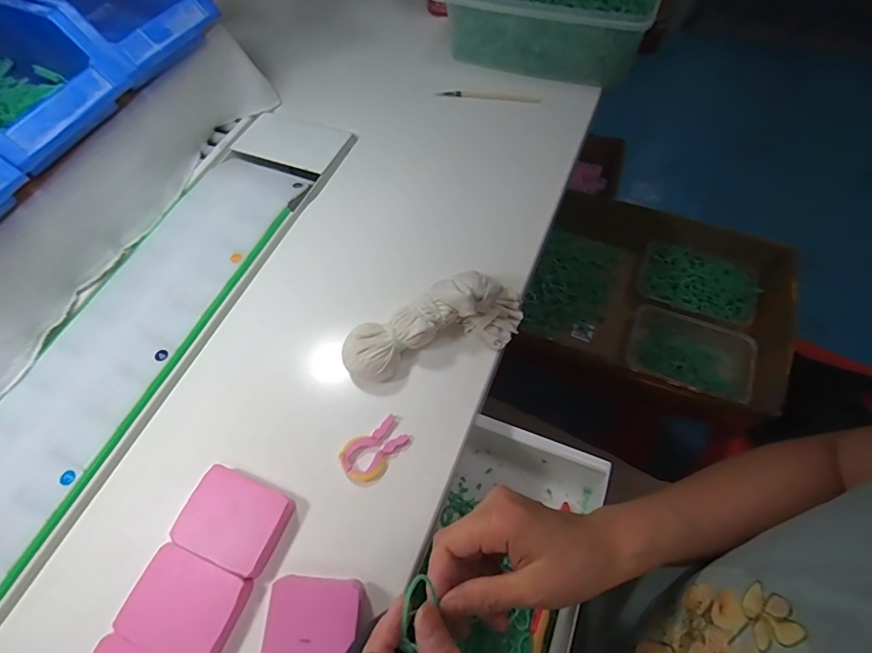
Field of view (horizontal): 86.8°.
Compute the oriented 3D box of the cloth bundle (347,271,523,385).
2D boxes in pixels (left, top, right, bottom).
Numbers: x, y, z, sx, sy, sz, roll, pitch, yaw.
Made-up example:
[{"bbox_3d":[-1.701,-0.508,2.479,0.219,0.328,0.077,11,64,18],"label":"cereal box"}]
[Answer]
[{"bbox_3d":[-0.003,-0.005,0.400,0.161,0.051,0.067,-17,62,-7],"label":"cloth bundle"}]

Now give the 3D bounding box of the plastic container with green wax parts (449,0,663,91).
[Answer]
[{"bbox_3d":[0.143,-0.413,0.599,0.260,0.091,0.182,19,64,13],"label":"plastic container with green wax parts"}]

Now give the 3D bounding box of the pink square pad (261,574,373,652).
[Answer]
[{"bbox_3d":[-0.079,0.206,0.301,0.062,0.028,0.072,3,61,4],"label":"pink square pad"}]

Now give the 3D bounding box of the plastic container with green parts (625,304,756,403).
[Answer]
[{"bbox_3d":[0.363,0.043,0.663,0.168,0.038,0.110,23,64,14],"label":"plastic container with green parts"}]

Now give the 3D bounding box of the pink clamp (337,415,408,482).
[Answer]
[{"bbox_3d":[-0.048,0.099,0.367,0.054,0.009,0.033,-37,66,-16],"label":"pink clamp"}]

